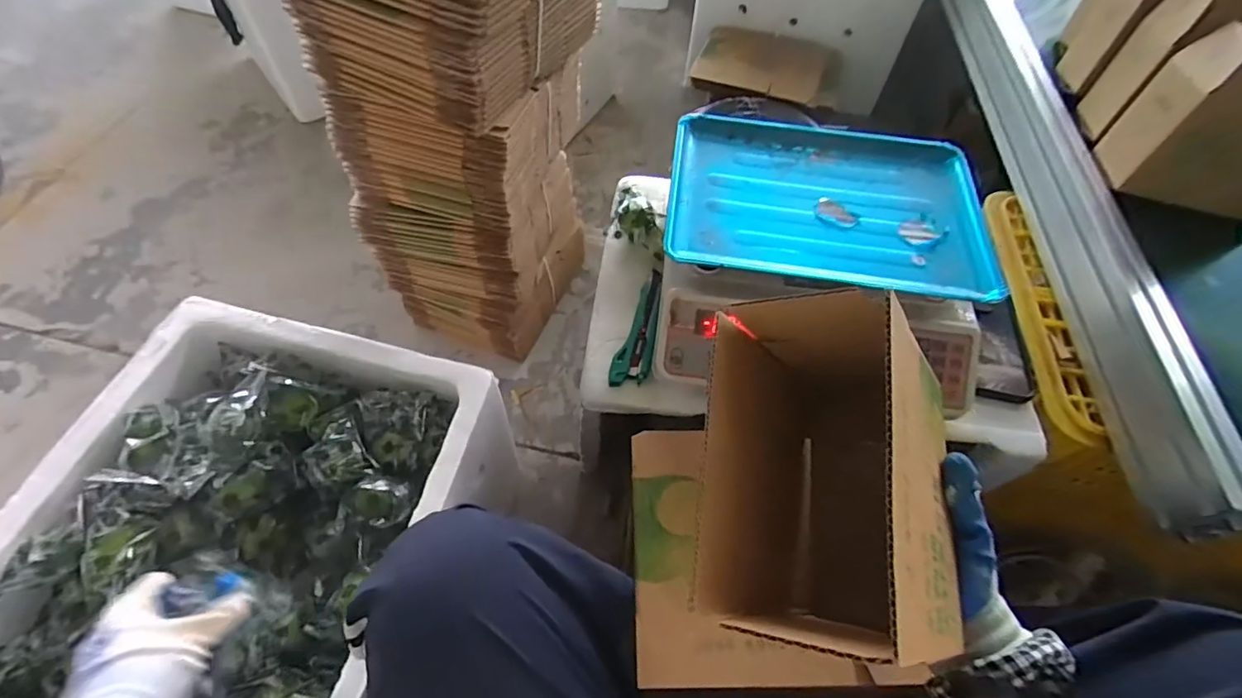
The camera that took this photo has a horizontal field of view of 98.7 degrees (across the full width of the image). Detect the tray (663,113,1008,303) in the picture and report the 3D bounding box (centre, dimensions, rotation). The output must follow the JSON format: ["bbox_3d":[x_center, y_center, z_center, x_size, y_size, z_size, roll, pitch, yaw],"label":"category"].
[{"bbox_3d":[0.234,-0.172,0.614,0.354,0.030,0.259,8,58,3],"label":"tray"}]

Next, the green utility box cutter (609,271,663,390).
[{"bbox_3d":[0.023,-0.026,0.607,0.039,0.016,0.158,12,58,6],"label":"green utility box cutter"}]

